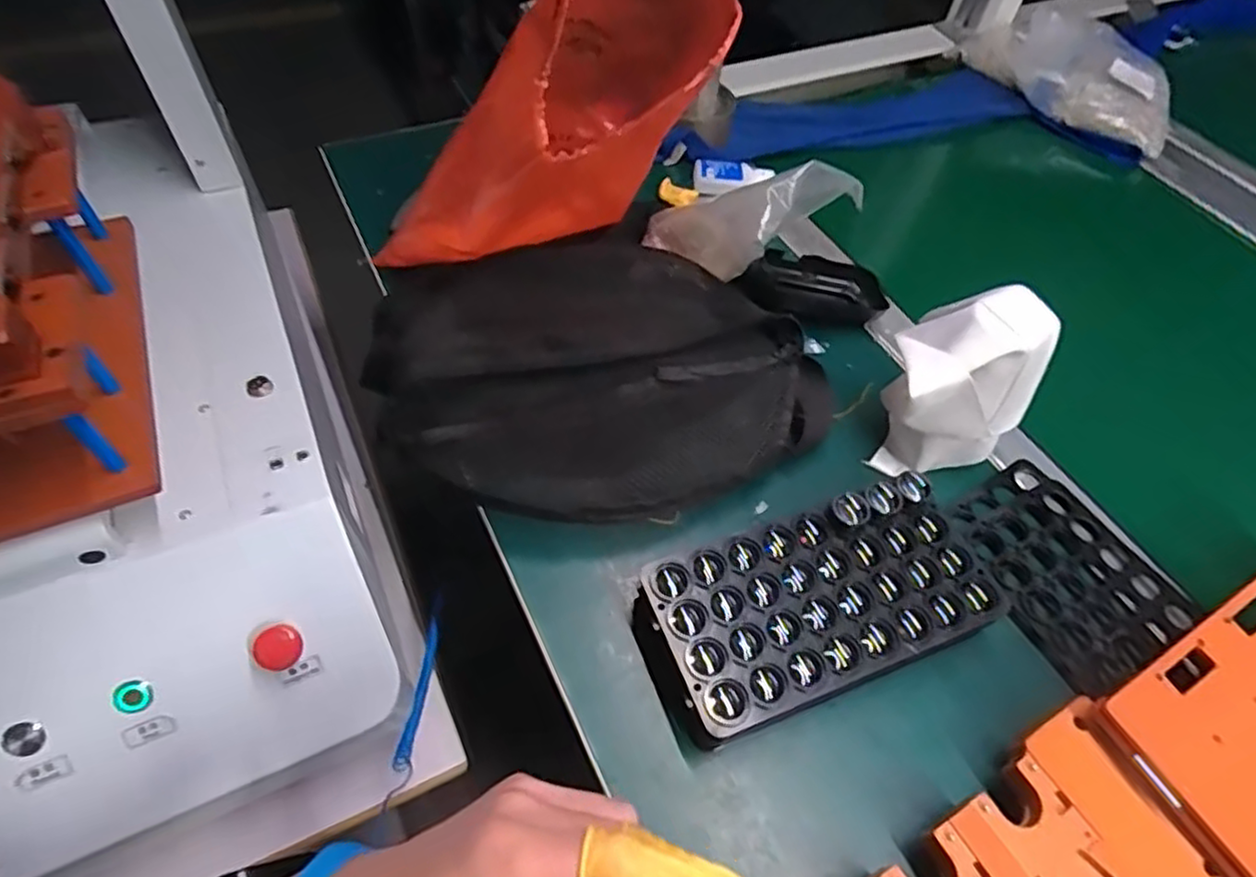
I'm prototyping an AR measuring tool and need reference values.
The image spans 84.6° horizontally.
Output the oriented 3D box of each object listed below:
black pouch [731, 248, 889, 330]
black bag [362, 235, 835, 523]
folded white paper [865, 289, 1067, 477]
[{"bbox_3d":[0.151,-0.121,0.572,0.131,0.034,0.053,4,53,-17],"label":"black pouch"},{"bbox_3d":[-0.021,-0.047,0.490,0.301,0.060,0.219,-8,56,-10],"label":"black bag"},{"bbox_3d":[0.219,-0.036,0.464,0.097,0.120,0.077,6,54,0],"label":"folded white paper"}]

